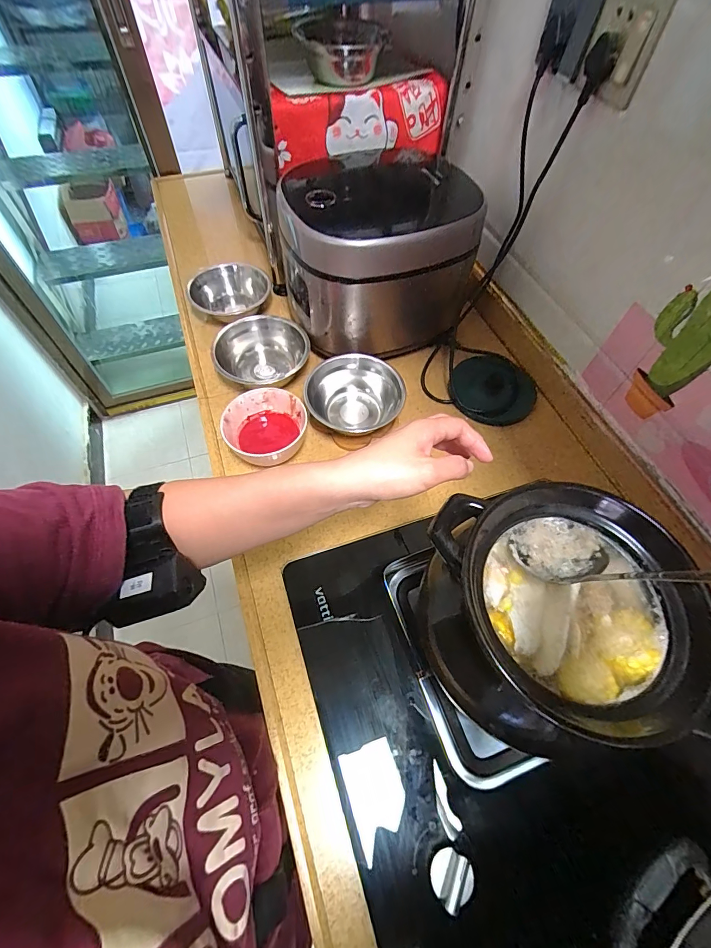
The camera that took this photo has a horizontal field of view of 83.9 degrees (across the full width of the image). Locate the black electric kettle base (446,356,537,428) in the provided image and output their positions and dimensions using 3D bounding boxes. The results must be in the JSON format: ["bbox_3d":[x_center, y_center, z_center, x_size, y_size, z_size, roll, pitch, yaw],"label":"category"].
[{"bbox_3d":[0.229,-0.142,0.661,0.135,0.013,0.148,29,63,14],"label":"black electric kettle base"}]

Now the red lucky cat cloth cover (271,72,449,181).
[{"bbox_3d":[0.014,-0.558,0.645,0.297,0.100,0.085,-18,62,-13],"label":"red lucky cat cloth cover"}]

